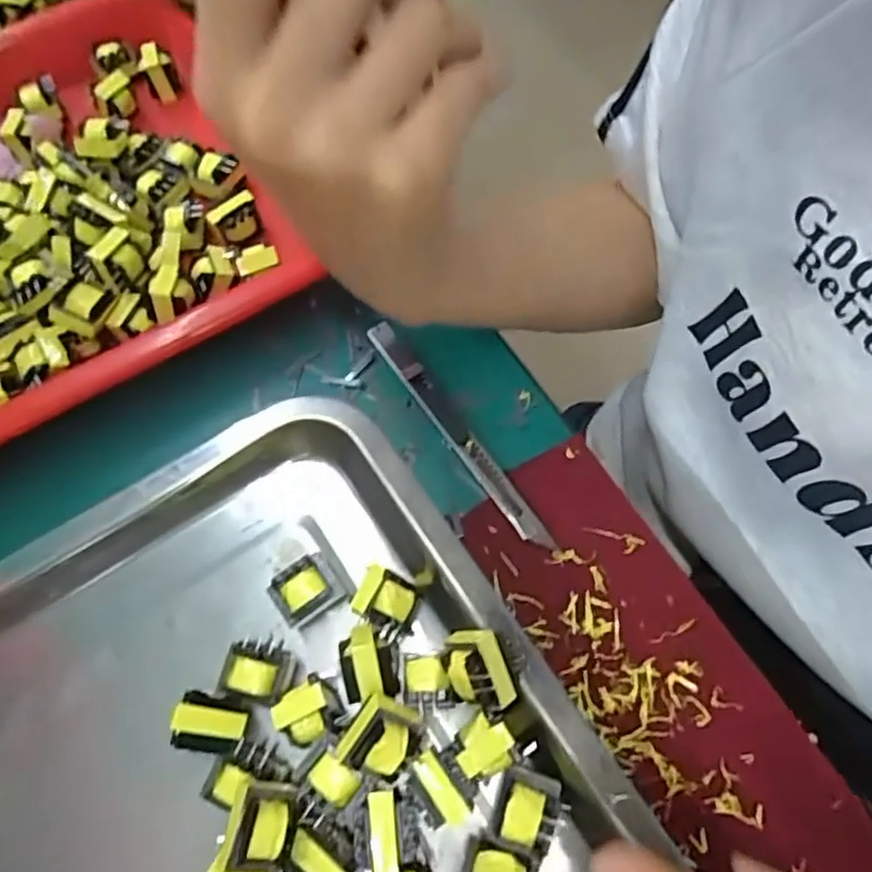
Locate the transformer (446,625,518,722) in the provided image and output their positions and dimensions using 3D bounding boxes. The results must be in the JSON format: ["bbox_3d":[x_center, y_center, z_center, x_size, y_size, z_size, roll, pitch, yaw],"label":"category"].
[{"bbox_3d":[0.015,0.081,0.219,0.020,0.017,0.030,-17,66,-7],"label":"transformer"}]

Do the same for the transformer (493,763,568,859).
[{"bbox_3d":[0.032,0.125,0.213,0.021,0.014,0.023,18,66,9],"label":"transformer"}]

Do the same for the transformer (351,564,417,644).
[{"bbox_3d":[-0.019,0.066,0.243,0.023,0.024,0.022,25,68,12],"label":"transformer"}]

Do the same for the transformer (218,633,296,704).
[{"bbox_3d":[-0.065,0.088,0.241,0.025,0.021,0.023,11,65,6],"label":"transformer"}]

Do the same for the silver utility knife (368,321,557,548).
[{"bbox_3d":[0.007,-0.003,0.284,0.011,0.007,0.129,-32,68,-13],"label":"silver utility knife"}]

